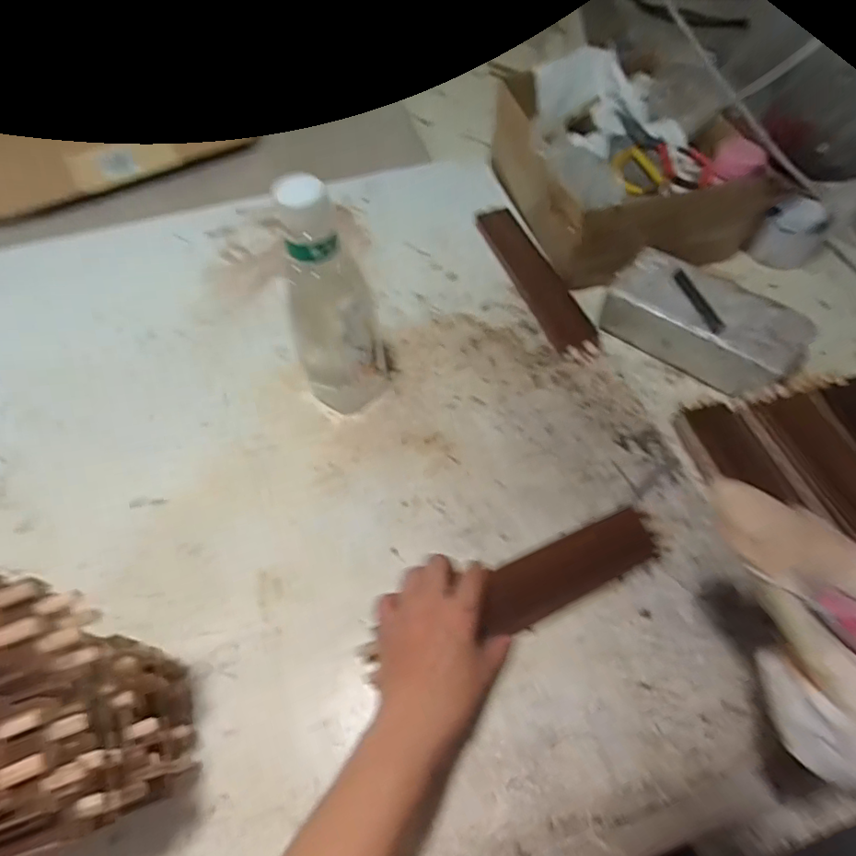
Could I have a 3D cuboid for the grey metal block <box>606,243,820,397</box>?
[{"bbox_3d":[0.312,-0.121,0.609,0.113,0.063,0.211,-37,65,-20],"label":"grey metal block"}]

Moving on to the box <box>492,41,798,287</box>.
[{"bbox_3d":[0.260,-0.373,0.716,0.292,0.135,0.338,-11,59,-6],"label":"box"}]

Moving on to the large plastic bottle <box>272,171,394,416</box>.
[{"bbox_3d":[-0.081,-0.104,0.481,0.079,0.244,0.072,-5,58,-3],"label":"large plastic bottle"}]

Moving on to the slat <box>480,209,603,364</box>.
[{"bbox_3d":[0.132,-0.190,0.660,0.051,0.016,0.267,-27,60,5],"label":"slat"}]

